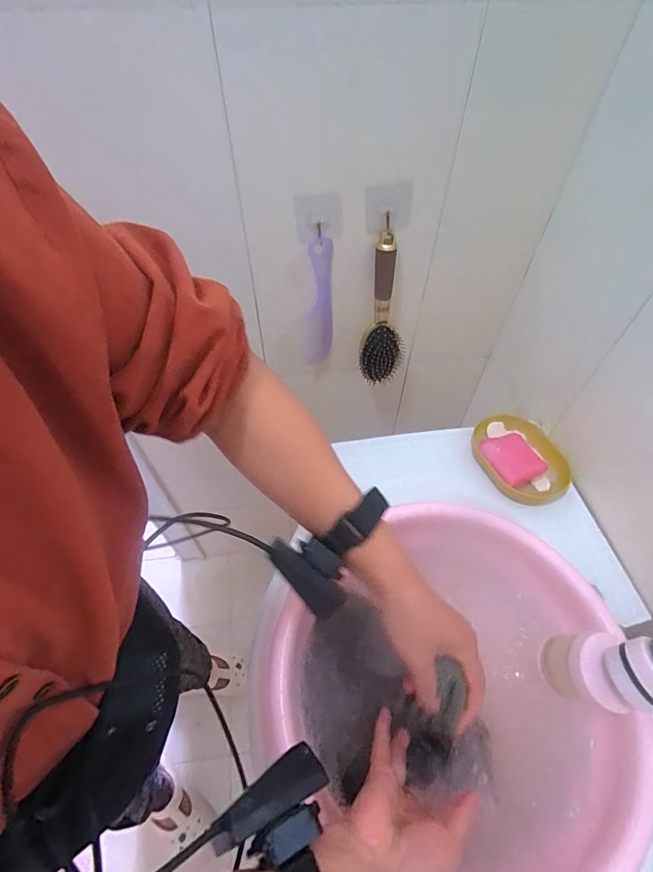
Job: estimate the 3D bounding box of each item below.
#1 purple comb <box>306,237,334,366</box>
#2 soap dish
[{"bbox_3d":[-0.010,-0.184,0.614,0.041,0.219,0.010,13,59,6],"label":"purple comb"},{"bbox_3d":[0.258,0.030,0.568,0.115,0.042,0.137,-35,66,-21],"label":"soap dish"}]

